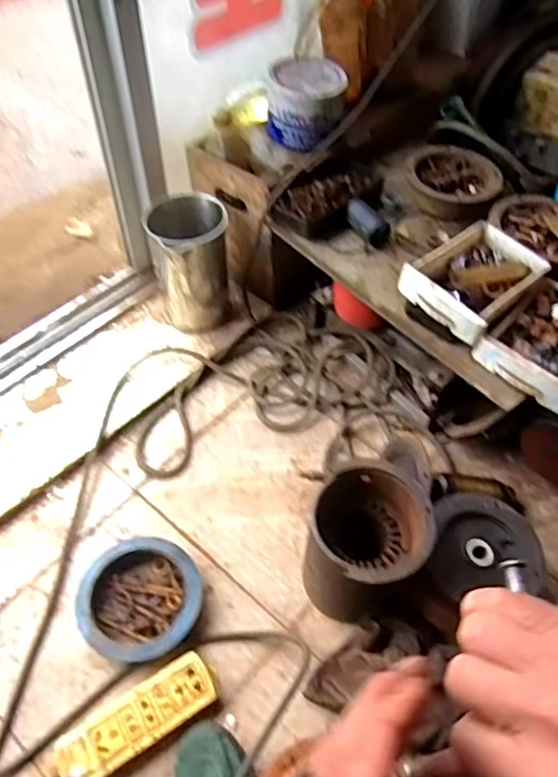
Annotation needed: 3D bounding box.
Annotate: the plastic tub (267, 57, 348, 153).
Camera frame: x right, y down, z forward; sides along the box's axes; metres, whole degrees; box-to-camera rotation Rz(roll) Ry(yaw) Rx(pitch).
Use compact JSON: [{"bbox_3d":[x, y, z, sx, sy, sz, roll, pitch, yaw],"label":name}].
[{"bbox_3d":[0.044,-0.449,0.941,0.119,0.096,0.121,1,53,-1],"label":"plastic tub"}]

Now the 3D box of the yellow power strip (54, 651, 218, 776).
[{"bbox_3d":[-0.163,0.390,0.694,0.184,0.035,0.066,-29,59,-21],"label":"yellow power strip"}]

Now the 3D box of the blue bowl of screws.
[{"bbox_3d":[-0.180,0.271,0.765,0.158,0.049,0.150,12,54,7],"label":"blue bowl of screws"}]

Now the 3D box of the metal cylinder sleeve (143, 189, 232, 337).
[{"bbox_3d":[-0.156,-0.226,1.028,0.130,0.213,0.143,-7,54,-7],"label":"metal cylinder sleeve"}]

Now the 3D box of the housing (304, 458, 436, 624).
[{"bbox_3d":[0.103,0.200,0.741,0.132,0.194,0.144,5,53,2],"label":"housing"}]

